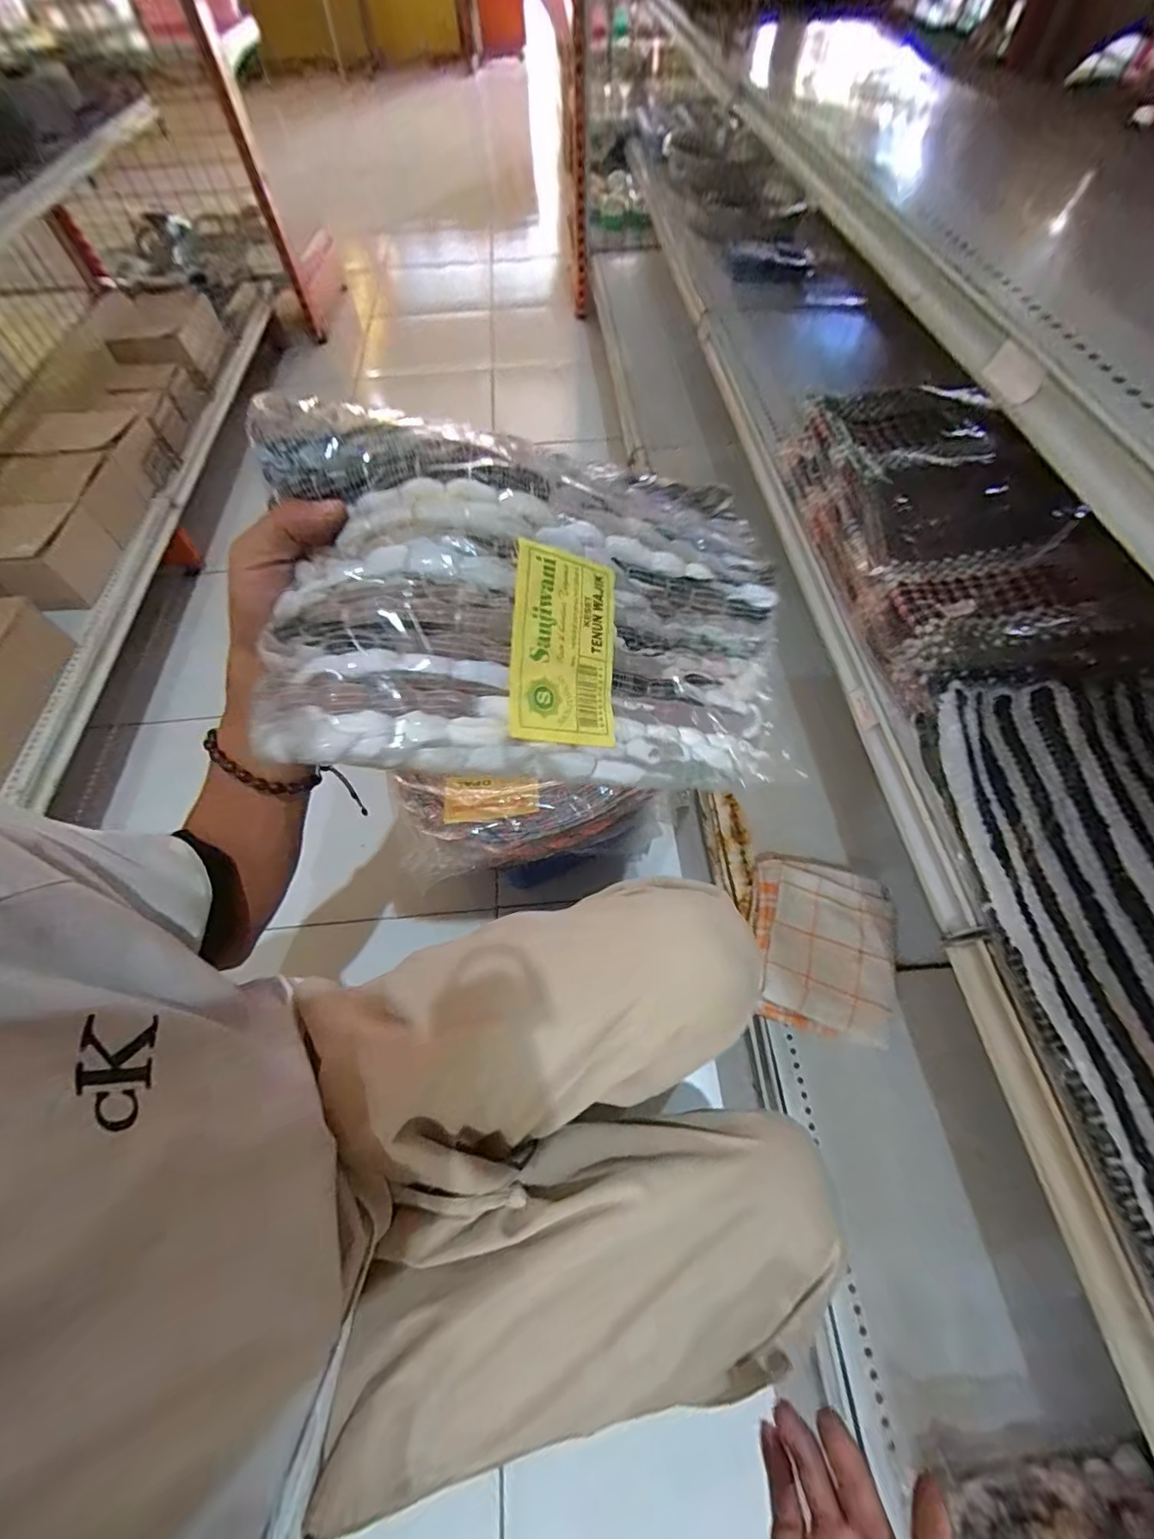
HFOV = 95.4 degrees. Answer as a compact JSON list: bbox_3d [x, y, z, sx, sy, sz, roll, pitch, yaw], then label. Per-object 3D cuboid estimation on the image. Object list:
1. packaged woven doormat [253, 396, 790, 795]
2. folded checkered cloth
[{"bbox_3d":[-0.010,-0.085,0.295,0.280,0.048,0.186,2,84,-26],"label":"packaged woven doormat"},{"bbox_3d":[0.266,0.186,0.566,0.147,0.013,0.177,10,62,8],"label":"folded checkered cloth"}]

